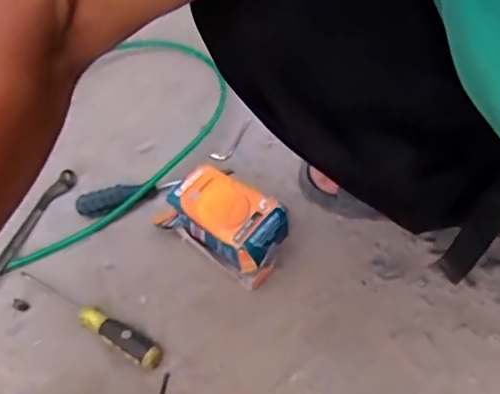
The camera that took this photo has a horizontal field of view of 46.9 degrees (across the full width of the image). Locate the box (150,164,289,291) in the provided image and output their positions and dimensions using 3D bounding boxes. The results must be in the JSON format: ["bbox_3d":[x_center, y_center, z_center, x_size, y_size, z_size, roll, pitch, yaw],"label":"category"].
[{"bbox_3d":[-0.030,0.024,0.649,0.142,0.067,0.087,28,64,20],"label":"box"}]

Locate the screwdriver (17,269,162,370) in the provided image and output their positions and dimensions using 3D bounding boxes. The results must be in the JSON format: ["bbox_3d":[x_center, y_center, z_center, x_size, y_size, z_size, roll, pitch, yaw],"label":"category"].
[{"bbox_3d":[-0.178,0.129,0.636,0.194,0.025,0.027,28,64,20],"label":"screwdriver"}]

